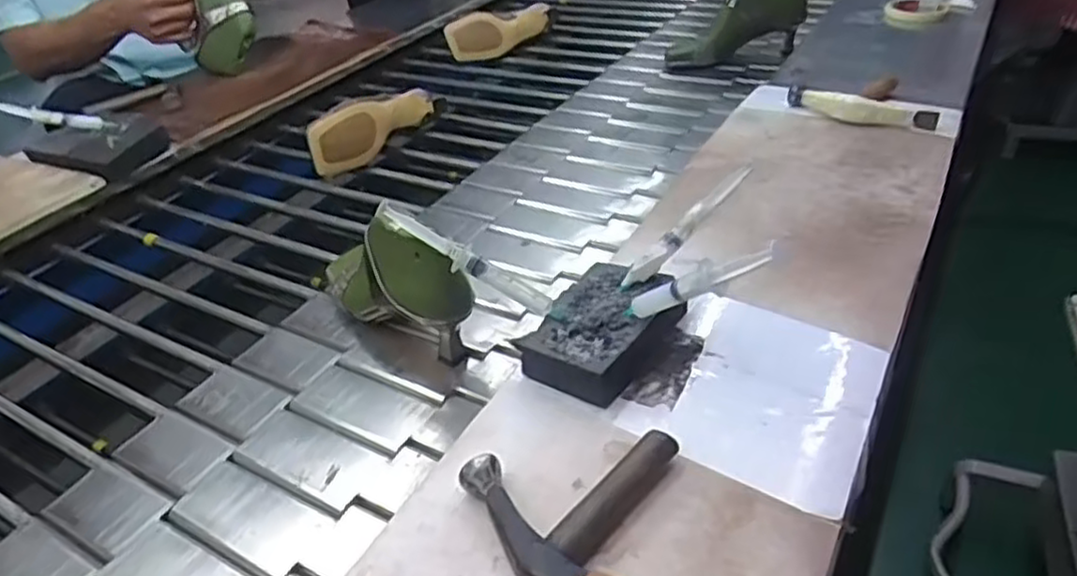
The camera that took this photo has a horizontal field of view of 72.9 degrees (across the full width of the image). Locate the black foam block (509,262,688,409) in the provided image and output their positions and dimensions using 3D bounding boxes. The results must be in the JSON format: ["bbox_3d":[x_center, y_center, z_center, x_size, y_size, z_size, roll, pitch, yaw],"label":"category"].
[{"bbox_3d":[0.055,0.032,0.573,0.088,0.038,0.132,20,43,30],"label":"black foam block"}]

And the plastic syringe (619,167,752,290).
[{"bbox_3d":[0.117,-0.048,0.586,0.134,0.018,0.013,-45,40,6],"label":"plastic syringe"}]

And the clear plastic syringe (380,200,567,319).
[{"bbox_3d":[-0.055,-0.021,0.574,0.167,0.023,0.013,31,44,7],"label":"clear plastic syringe"}]

